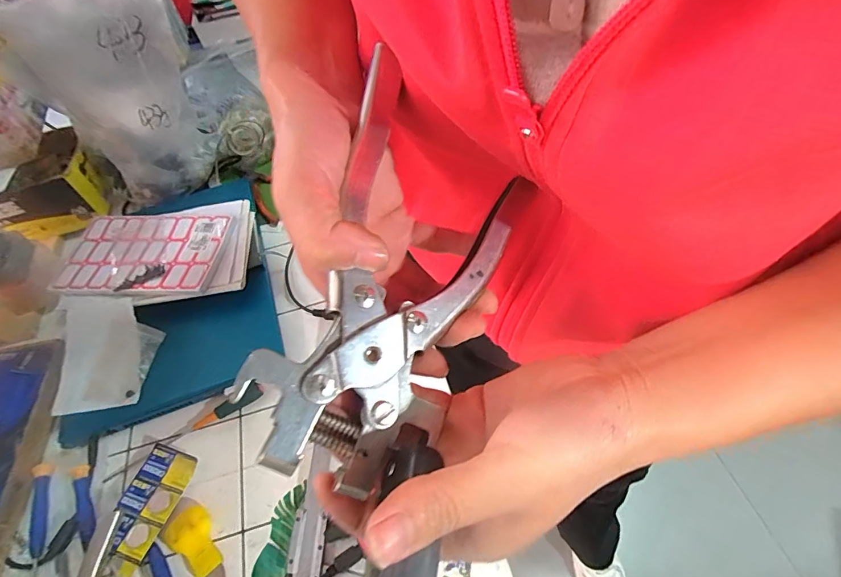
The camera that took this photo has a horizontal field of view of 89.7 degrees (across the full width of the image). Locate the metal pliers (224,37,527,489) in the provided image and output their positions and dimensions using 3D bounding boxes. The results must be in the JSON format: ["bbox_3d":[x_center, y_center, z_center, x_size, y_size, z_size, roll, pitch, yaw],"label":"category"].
[{"bbox_3d":[-0.012,-0.007,0.190,0.094,0.023,0.175,29,70,-20],"label":"metal pliers"}]

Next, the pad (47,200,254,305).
[{"bbox_3d":[-0.326,-0.045,0.522,0.224,0.013,0.144,-9,58,-4],"label":"pad"}]

